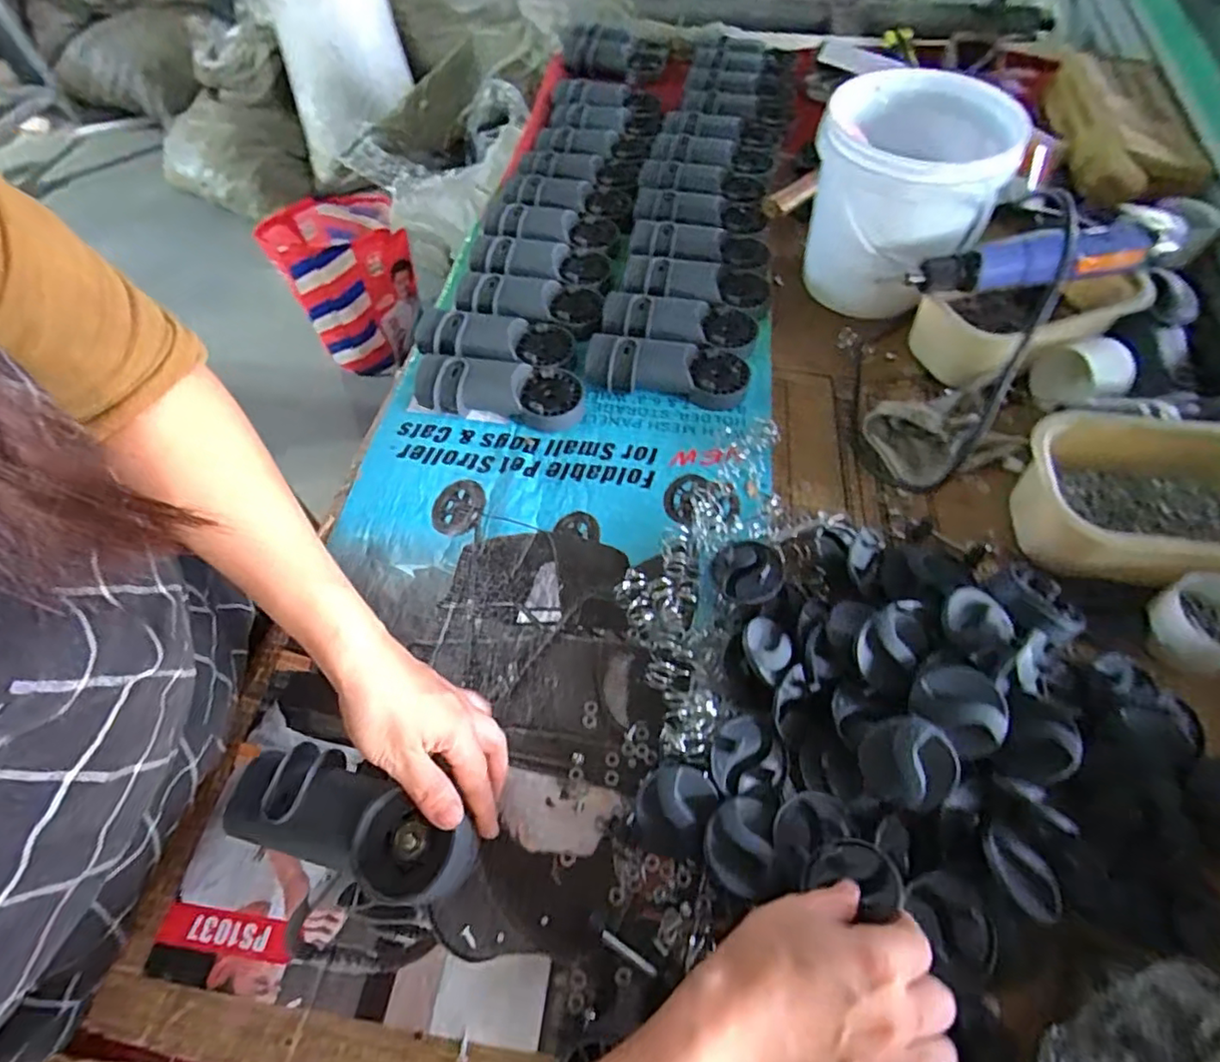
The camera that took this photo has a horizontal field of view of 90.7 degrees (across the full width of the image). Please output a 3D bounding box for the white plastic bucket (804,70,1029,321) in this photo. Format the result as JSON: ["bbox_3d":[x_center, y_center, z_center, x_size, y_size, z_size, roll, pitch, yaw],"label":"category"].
[{"bbox_3d":[0.295,-0.344,0.641,0.166,0.177,0.168,13,60,9],"label":"white plastic bucket"}]

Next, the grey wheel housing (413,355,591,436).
[{"bbox_3d":[-0.109,-0.142,0.603,0.166,0.041,0.066,9,60,7],"label":"grey wheel housing"}]

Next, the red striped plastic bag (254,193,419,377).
[{"bbox_3d":[-0.669,-0.642,1.593,0.308,0.358,0.259,-1,59,1],"label":"red striped plastic bag"}]

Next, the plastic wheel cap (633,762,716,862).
[{"bbox_3d":[0.042,0.187,0.403,0.048,0.028,0.055,17,61,11],"label":"plastic wheel cap"}]

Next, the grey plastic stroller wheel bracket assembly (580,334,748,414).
[{"bbox_3d":[0.058,-0.166,0.613,0.161,0.044,0.062,9,60,7],"label":"grey plastic stroller wheel bracket assembly"}]

